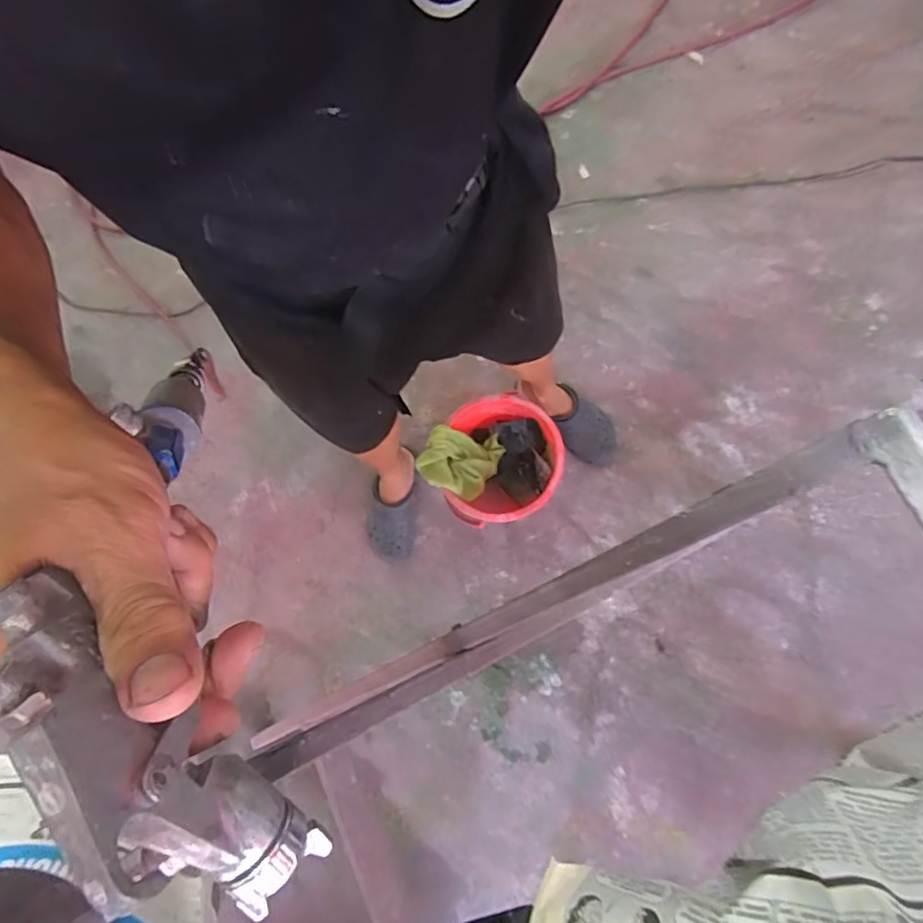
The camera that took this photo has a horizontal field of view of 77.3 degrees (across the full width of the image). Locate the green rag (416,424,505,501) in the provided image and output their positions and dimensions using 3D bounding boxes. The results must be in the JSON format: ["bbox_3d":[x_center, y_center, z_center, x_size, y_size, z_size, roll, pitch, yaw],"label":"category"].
[{"bbox_3d":[-0.002,-0.006,1.174,0.137,0.101,0.153,24,81,12],"label":"green rag"}]

